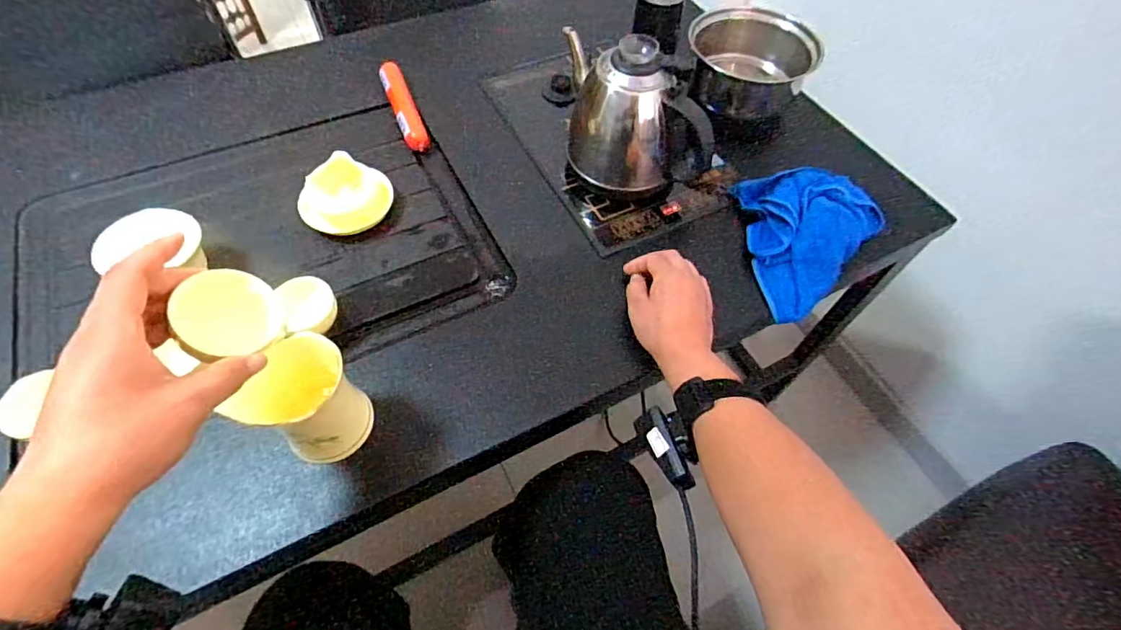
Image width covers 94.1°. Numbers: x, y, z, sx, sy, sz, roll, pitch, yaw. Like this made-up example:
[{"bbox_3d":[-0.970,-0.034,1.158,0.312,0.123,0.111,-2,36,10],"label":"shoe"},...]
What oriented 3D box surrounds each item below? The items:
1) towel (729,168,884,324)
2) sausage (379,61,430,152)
[{"bbox_3d":[0.298,-0.091,0.604,0.162,0.042,0.187,-6,59,-6],"label":"towel"},{"bbox_3d":[-0.212,-0.282,0.705,0.032,0.028,0.161,-19,61,-14],"label":"sausage"}]

